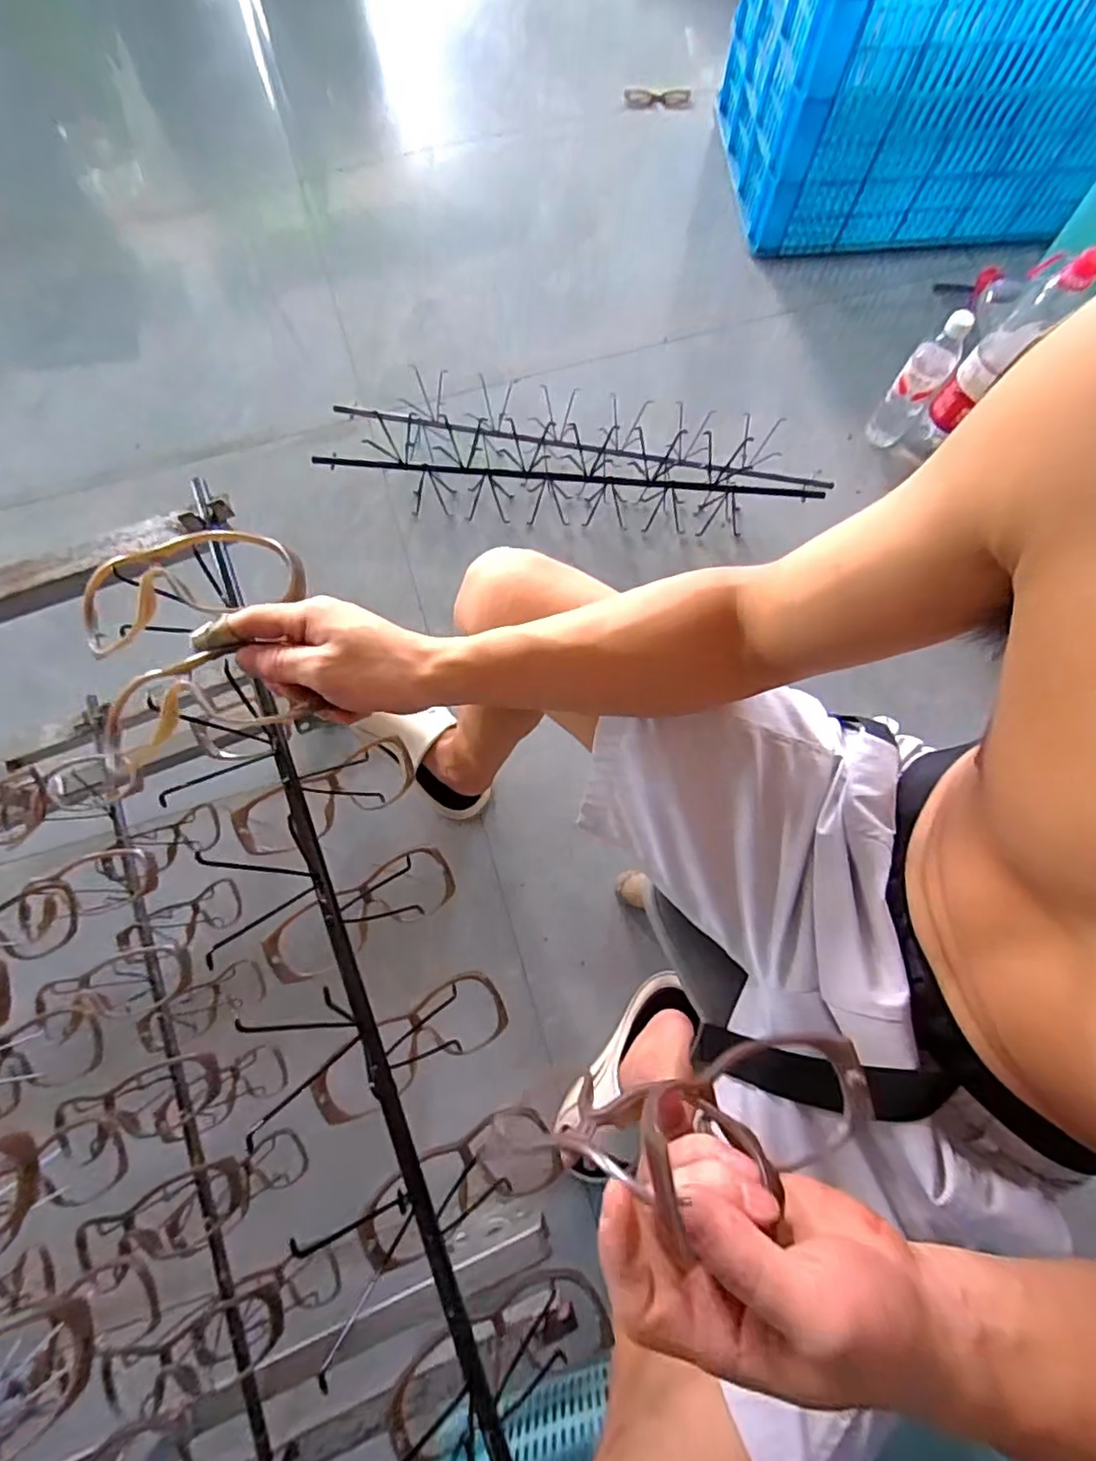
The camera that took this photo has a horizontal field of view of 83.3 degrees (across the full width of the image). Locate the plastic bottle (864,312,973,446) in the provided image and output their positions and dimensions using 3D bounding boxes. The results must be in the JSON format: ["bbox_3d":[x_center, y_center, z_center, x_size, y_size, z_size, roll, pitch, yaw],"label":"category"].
[{"bbox_3d":[0.544,-0.507,0.918,0.062,0.215,0.052,33,77,8],"label":"plastic bottle"}]

